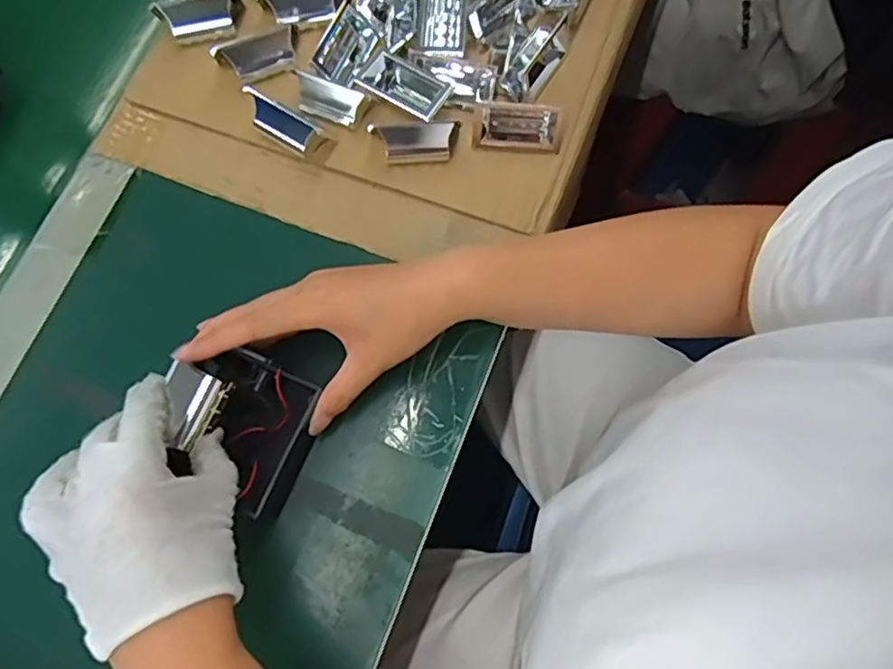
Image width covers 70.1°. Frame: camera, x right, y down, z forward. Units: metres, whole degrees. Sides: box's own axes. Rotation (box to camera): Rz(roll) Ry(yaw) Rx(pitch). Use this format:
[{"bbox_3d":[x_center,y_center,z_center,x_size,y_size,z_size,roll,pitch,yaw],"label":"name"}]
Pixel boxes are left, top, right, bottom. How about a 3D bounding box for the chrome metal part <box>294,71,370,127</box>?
[{"bbox_3d":[-0.087,-0.173,0.466,0.057,0.018,0.023,25,75,5],"label":"chrome metal part"}]

